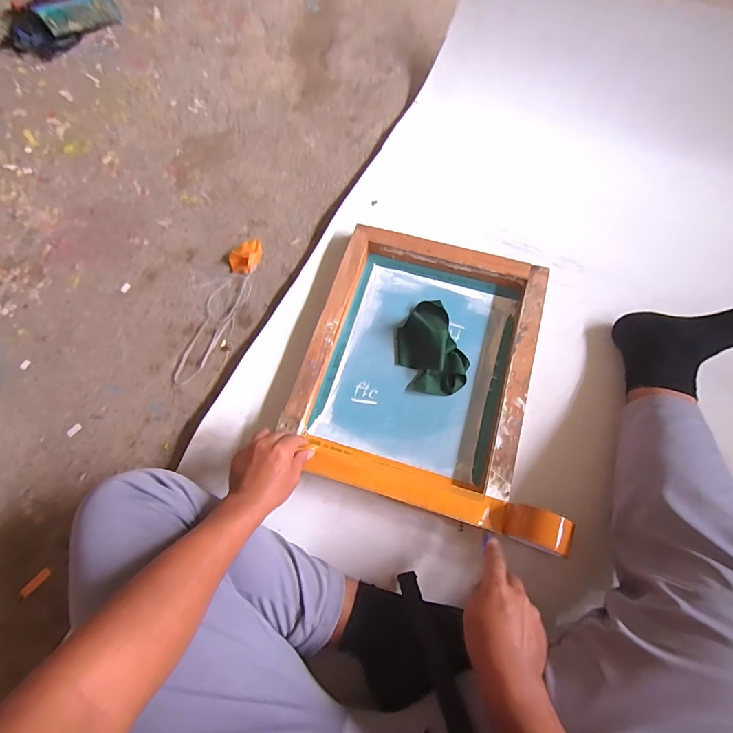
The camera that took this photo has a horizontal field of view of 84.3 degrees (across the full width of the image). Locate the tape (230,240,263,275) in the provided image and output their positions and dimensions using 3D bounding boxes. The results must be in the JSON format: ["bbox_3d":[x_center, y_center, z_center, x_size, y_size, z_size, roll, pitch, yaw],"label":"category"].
[{"bbox_3d":[-0.238,-0.215,0.809,0.072,0.026,0.057,-26,72,-8],"label":"tape"}]

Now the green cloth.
[{"bbox_3d":[0.111,-0.036,0.709,0.116,0.053,0.171,-17,71,-5],"label":"green cloth"}]

